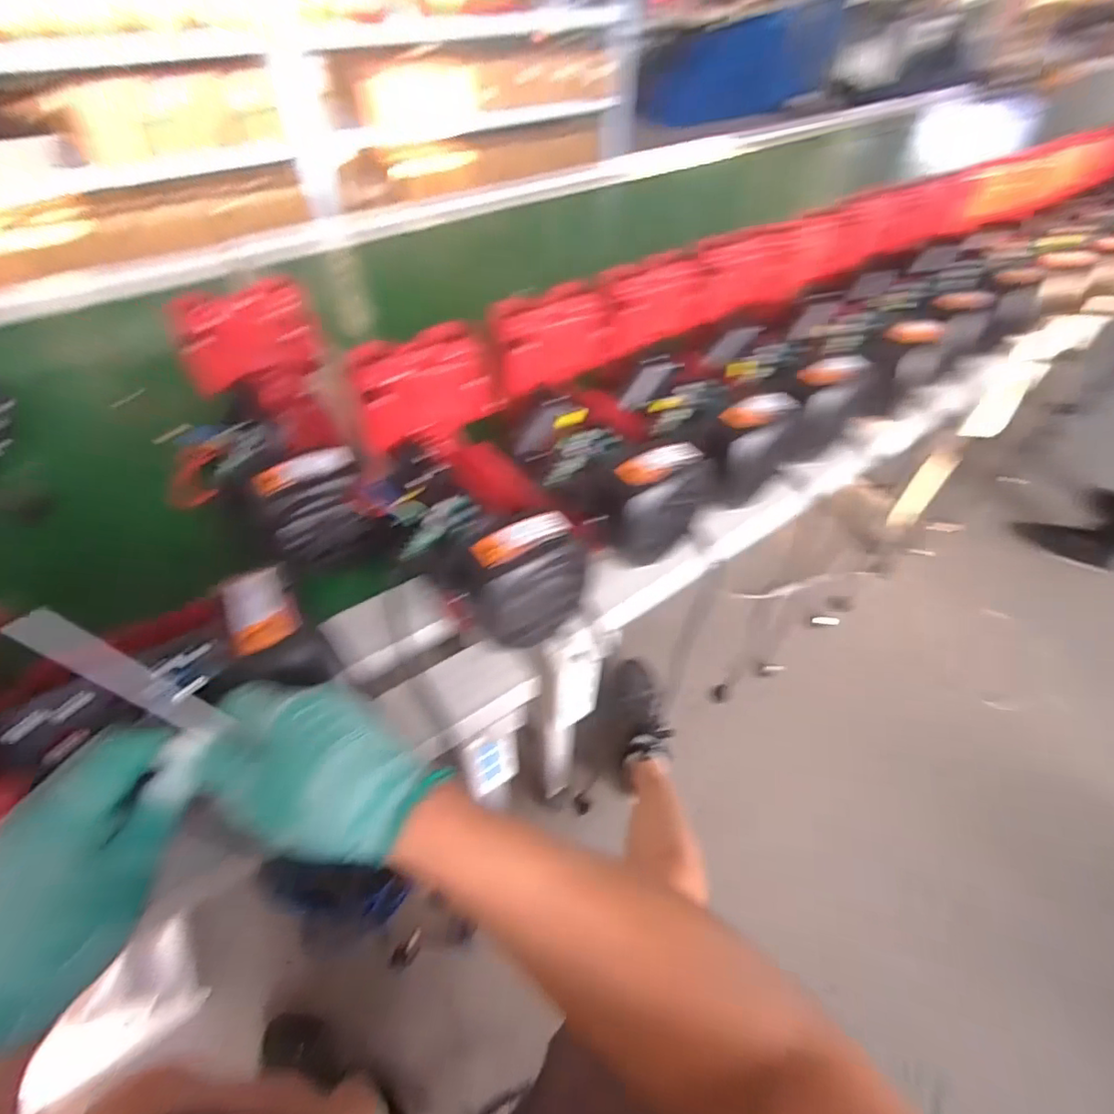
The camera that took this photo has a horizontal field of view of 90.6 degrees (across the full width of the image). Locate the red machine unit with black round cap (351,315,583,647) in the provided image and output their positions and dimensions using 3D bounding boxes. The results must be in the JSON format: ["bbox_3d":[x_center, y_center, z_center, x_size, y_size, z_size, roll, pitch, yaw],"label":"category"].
[{"bbox_3d":[-0.083,-0.056,0.501,0.141,0.122,0.275,-27,76,-22],"label":"red machine unit with black round cap"}]

